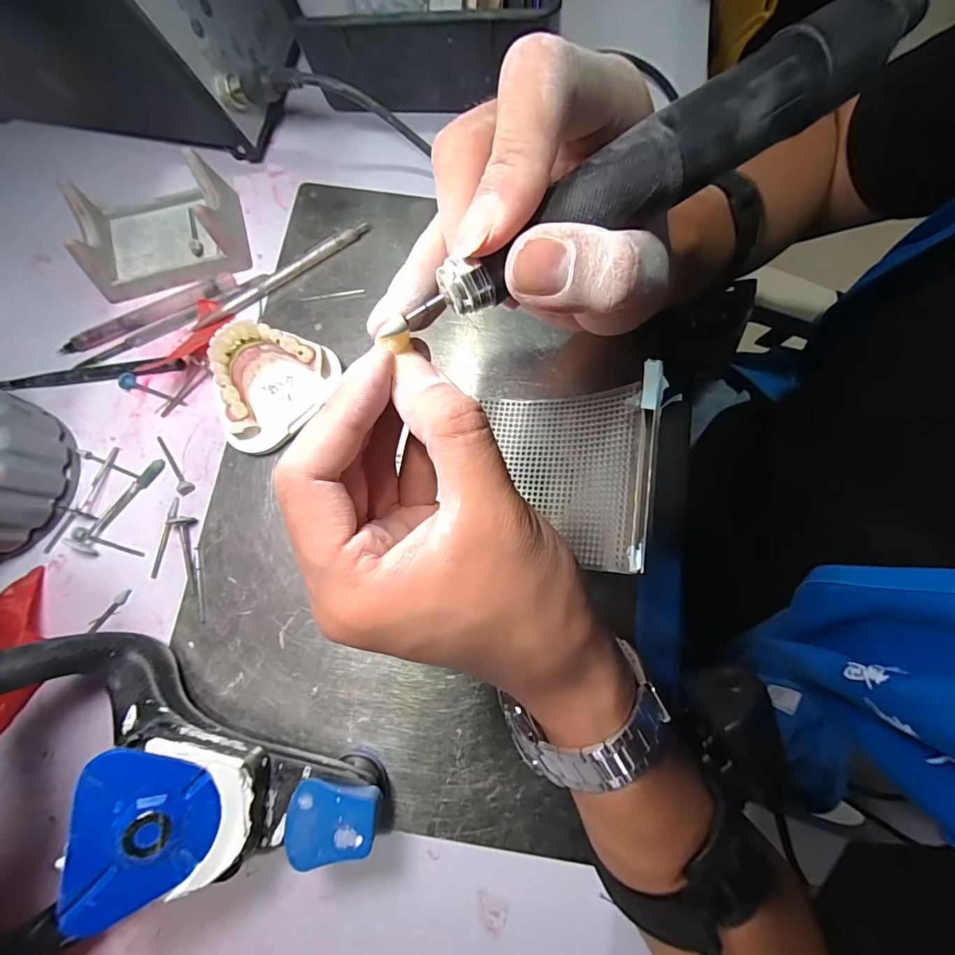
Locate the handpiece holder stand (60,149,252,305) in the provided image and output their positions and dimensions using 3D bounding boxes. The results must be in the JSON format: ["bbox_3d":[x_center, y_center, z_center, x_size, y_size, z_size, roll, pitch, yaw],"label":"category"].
[{"bbox_3d":[-0.211,-0.167,0.285,0.098,0.037,0.070,-10,78,-2],"label":"handpiece holder stand"}]

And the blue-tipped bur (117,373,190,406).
[{"bbox_3d":[-0.212,-0.056,0.278,0.043,0.007,0.011,21,79,4],"label":"blue-tipped bur"}]

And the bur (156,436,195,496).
[{"bbox_3d":[-0.194,-0.008,0.269,0.009,0.005,0.044,-39,81,-8],"label":"bur"}]

